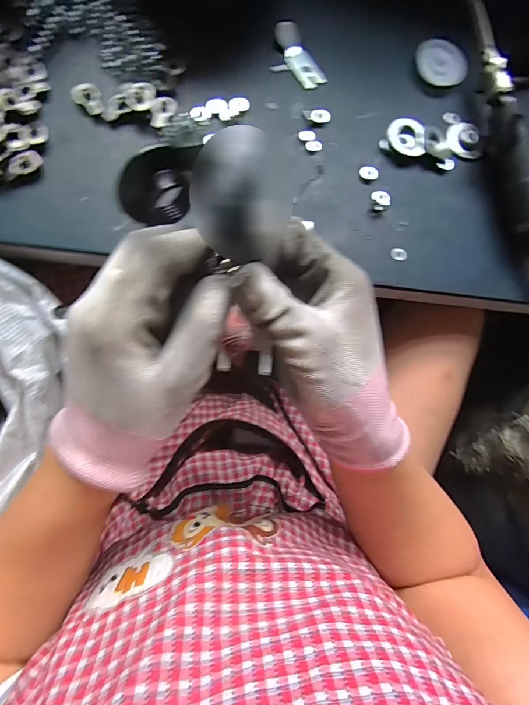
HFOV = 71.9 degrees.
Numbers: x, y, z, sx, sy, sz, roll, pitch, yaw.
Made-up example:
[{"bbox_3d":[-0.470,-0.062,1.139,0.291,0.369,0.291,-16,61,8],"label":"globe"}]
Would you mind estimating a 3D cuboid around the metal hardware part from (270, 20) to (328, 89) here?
[{"bbox_3d":[0.028,-0.286,0.356,0.040,0.011,0.064,-31,91,-8],"label":"metal hardware part"}]

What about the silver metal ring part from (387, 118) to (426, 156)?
[{"bbox_3d":[0.142,-0.215,0.365,0.040,0.007,0.040,1,83,-8],"label":"silver metal ring part"}]

